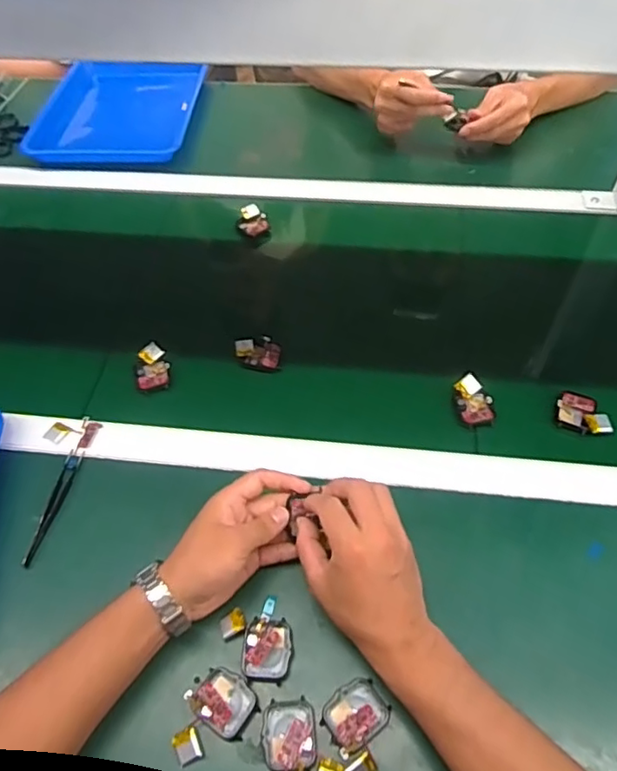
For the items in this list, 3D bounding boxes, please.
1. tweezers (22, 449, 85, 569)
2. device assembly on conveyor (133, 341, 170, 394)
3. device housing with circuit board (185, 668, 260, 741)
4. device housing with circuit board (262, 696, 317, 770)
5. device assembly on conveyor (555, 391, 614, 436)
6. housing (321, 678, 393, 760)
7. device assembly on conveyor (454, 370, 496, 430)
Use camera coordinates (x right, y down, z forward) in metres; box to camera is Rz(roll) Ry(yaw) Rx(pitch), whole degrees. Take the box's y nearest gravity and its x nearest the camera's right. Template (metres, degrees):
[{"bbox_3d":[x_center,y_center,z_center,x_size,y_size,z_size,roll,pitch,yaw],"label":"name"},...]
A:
[{"bbox_3d":[-0.242,0.114,0.549,0.015,0.009,0.119,5,54,7],"label":"tweezers"},{"bbox_3d":[-0.174,-0.020,0.639,0.038,0.021,0.054,-20,55,-11],"label":"device assembly on conveyor"},{"bbox_3d":[-0.065,0.242,0.441,0.047,0.014,0.039,31,61,24],"label":"device housing with circuit board"},{"bbox_3d":[-0.014,0.261,0.426,0.037,0.010,0.051,-4,54,1],"label":"device housing with circuit board"},{"bbox_3d":[0.283,0.027,0.590,0.051,0.014,0.044,17,57,16],"label":"device assembly on conveyor"},{"bbox_3d":[0.035,0.246,0.434,0.048,0.011,0.041,-33,58,-19],"label":"housing"},{"bbox_3d":[0.173,0.014,0.598,0.036,0.016,0.056,-5,53,0],"label":"device assembly on conveyor"}]

